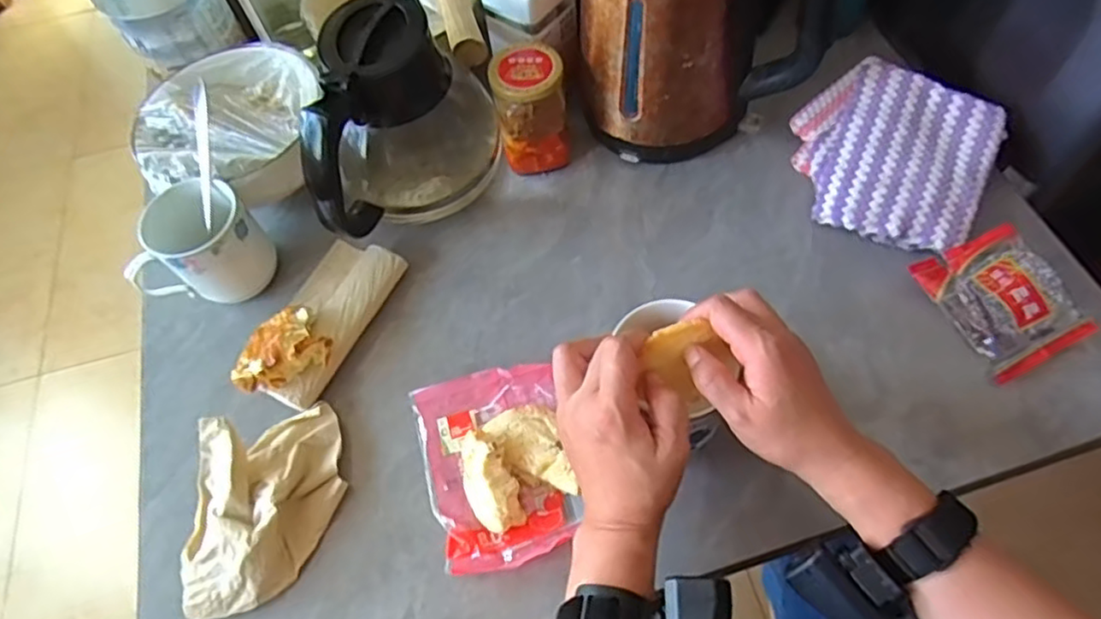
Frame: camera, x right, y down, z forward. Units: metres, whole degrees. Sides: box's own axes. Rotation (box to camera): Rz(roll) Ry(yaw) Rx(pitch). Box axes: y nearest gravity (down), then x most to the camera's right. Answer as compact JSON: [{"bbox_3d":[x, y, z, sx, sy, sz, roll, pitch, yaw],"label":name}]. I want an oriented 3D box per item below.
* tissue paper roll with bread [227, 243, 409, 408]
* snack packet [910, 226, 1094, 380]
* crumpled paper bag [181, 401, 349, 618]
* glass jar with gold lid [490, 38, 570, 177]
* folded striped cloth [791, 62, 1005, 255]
[{"bbox_3d":[-0.195,0.004,0.555,0.086,0.044,0.158,16,64,14],"label":"tissue paper roll with bread"},{"bbox_3d":[0.354,-0.009,0.513,0.077,0.042,0.106,-24,62,-8],"label":"snack packet"},{"bbox_3d":[-0.209,0.142,0.482,0.098,0.038,0.141,-6,61,2],"label":"crumpled paper bag"},{"bbox_3d":[-0.020,-0.185,0.605,0.063,0.100,0.068,-2,61,4],"label":"glass jar with gold lid"},{"bbox_3d":[0.293,-0.136,0.570,0.160,0.028,0.148,25,83,22],"label":"folded striped cloth"}]

